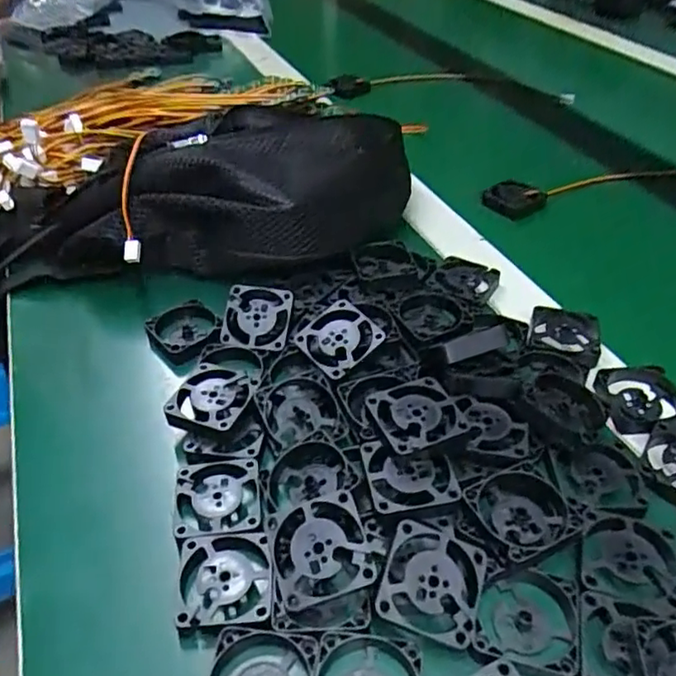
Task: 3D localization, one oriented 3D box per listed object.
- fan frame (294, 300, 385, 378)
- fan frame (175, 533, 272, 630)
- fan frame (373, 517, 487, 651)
[{"bbox_3d":[0.001,0.000,0.348,0.039,0.006,0.039,-40,61,-14],"label":"fan frame"},{"bbox_3d":[-0.049,0.105,0.265,0.040,0.010,0.039,-3,42,-3],"label":"fan frame"},{"bbox_3d":[0.039,0.099,0.251,0.040,0.006,0.041,21,61,1],"label":"fan frame"}]

